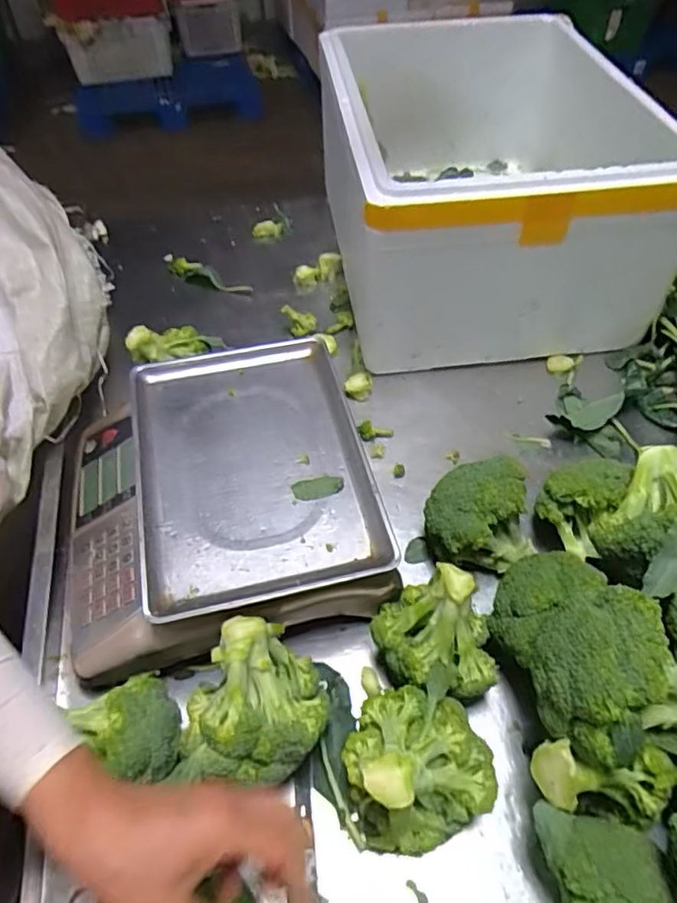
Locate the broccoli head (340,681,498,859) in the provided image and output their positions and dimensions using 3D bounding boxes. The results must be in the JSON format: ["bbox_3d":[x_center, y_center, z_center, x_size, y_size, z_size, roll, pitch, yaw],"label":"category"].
[{"bbox_3d":[0.066,0.266,0.505,0.120,0.122,0.120,-13,52,-9],"label":"broccoli head"}]

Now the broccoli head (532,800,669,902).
[{"bbox_3d":[0.207,0.343,0.457,0.081,0.097,0.113,-10,51,-6],"label":"broccoli head"}]

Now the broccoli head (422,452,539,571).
[{"bbox_3d":[0.156,0.070,0.654,0.118,0.091,0.105,-10,51,-7],"label":"broccoli head"}]

